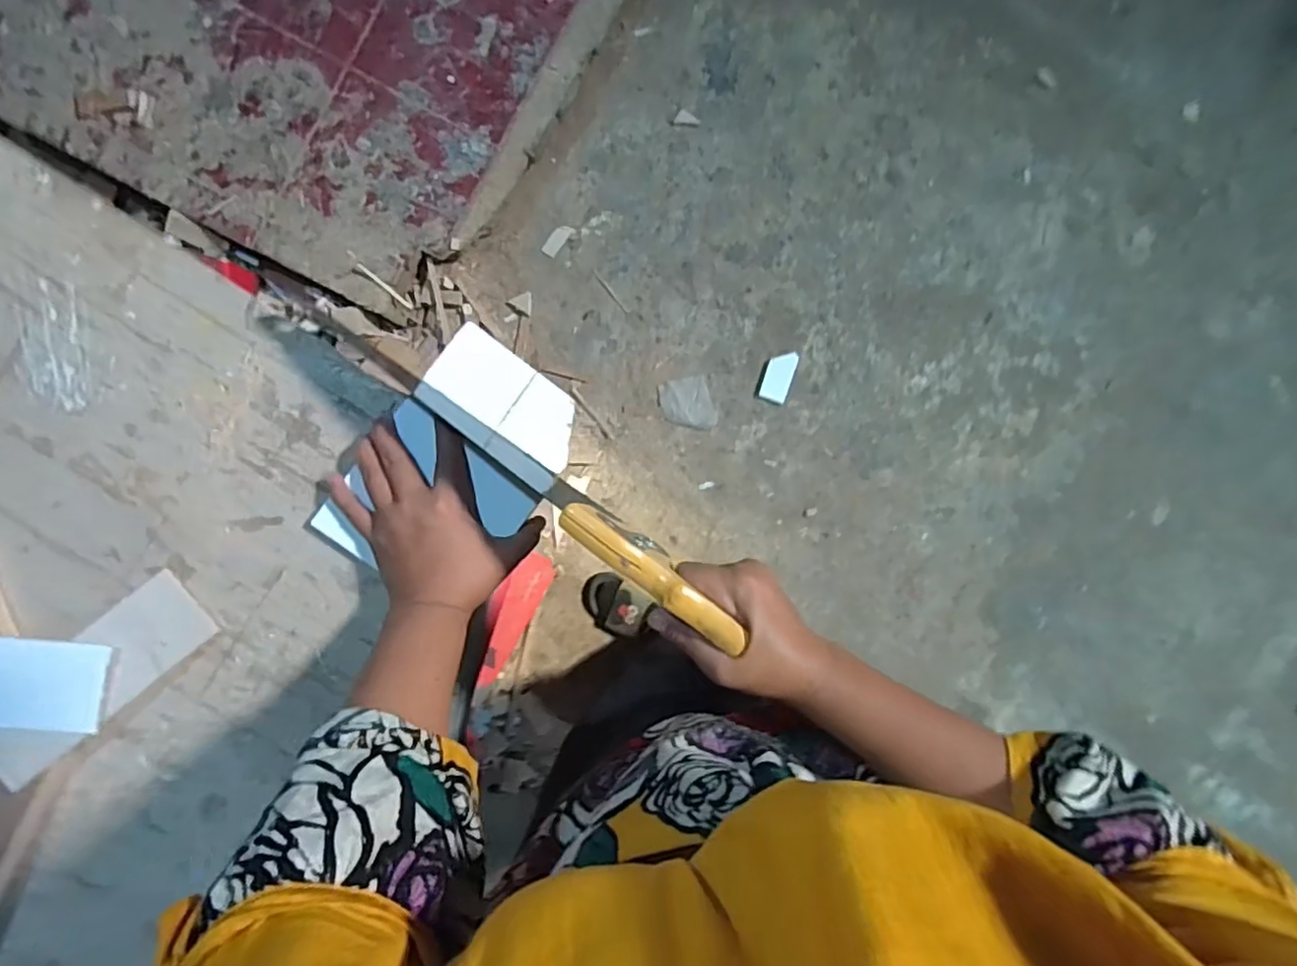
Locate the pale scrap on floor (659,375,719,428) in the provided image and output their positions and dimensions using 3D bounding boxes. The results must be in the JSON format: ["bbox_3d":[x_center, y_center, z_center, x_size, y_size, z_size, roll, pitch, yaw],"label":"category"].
[{"bbox_3d":[0.079,-0.155,1.206,0.102,0.014,0.104,-12,92,1],"label":"pale scrap on floor"}]

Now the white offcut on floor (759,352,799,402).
[{"bbox_3d":[0.255,-0.211,1.193,0.053,0.019,0.099,16,92,0],"label":"white offcut on floor"}]

